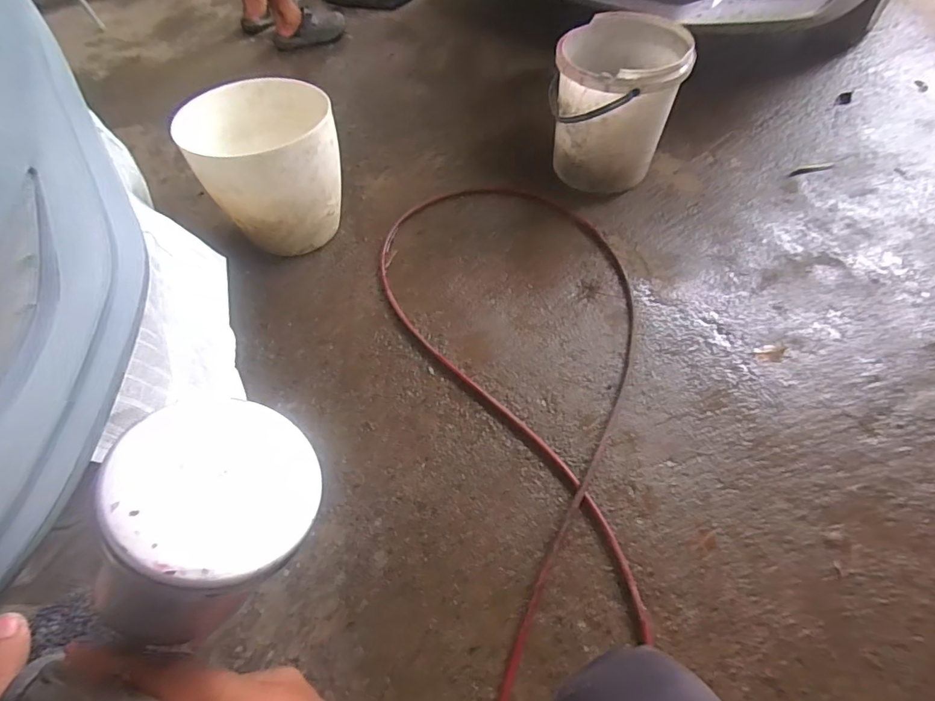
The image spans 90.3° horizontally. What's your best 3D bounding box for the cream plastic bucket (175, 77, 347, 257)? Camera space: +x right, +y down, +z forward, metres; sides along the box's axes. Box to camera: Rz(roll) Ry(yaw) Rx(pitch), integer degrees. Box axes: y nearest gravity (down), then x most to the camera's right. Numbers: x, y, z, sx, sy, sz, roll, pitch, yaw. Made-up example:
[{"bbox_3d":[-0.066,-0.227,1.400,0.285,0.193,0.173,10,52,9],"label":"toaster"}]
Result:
[{"bbox_3d":[-0.446,-0.434,1.097,0.289,0.328,0.315,-2,58,3],"label":"cream plastic bucket"}]

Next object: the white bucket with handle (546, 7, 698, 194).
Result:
[{"bbox_3d":[0.352,-0.583,1.145,0.285,0.319,0.252,10,59,10],"label":"white bucket with handle"}]

